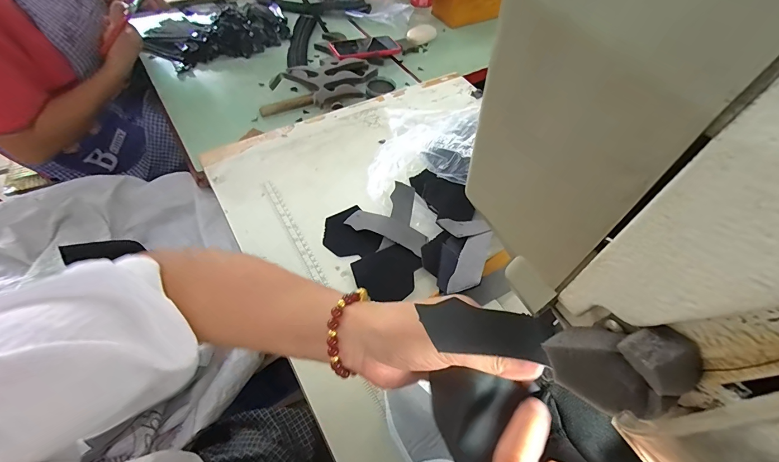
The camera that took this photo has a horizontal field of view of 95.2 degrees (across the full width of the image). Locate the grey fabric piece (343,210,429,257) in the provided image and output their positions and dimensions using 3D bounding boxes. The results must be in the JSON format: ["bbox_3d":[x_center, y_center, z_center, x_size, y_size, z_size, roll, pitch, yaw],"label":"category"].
[{"bbox_3d":[-0.004,-0.002,0.516,0.120,0.006,0.040,23,60,15],"label":"grey fabric piece"}]

